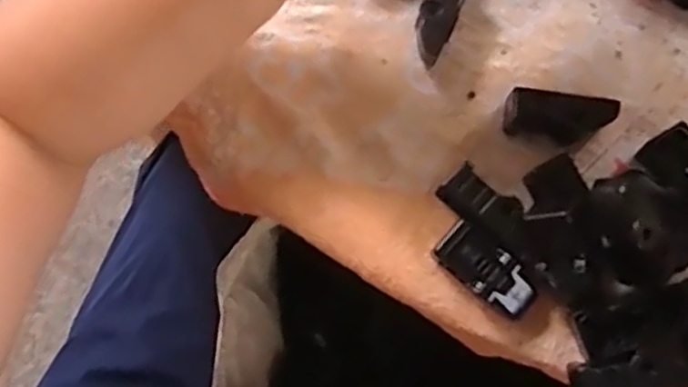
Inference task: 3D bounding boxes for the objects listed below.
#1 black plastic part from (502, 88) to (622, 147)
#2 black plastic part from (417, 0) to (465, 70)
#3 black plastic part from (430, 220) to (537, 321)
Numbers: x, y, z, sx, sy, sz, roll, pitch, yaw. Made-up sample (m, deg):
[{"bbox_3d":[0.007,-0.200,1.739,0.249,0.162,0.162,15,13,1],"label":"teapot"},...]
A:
[{"bbox_3d":[0.100,-0.035,0.329,0.049,0.019,0.018,9,79,3],"label":"black plastic part"},{"bbox_3d":[0.046,-0.085,0.338,0.017,0.015,0.046,23,96,6],"label":"black plastic part"},{"bbox_3d":[0.065,0.036,0.315,0.050,0.013,0.022,41,82,-5],"label":"black plastic part"}]

